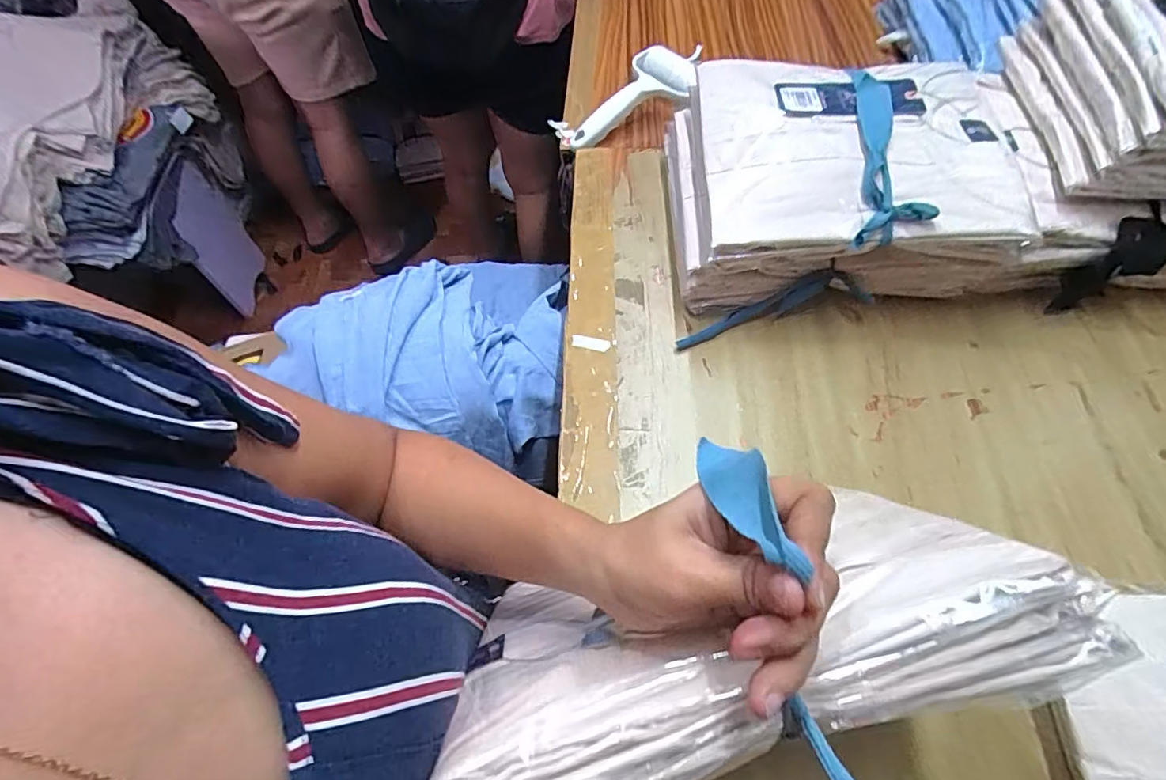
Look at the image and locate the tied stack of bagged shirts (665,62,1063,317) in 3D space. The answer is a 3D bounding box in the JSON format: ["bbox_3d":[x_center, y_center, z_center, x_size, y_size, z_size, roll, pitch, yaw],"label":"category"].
[{"bbox_3d":[0.244,-0.184,0.500,0.303,0.123,0.199,-2,61,2],"label":"tied stack of bagged shirts"}]

